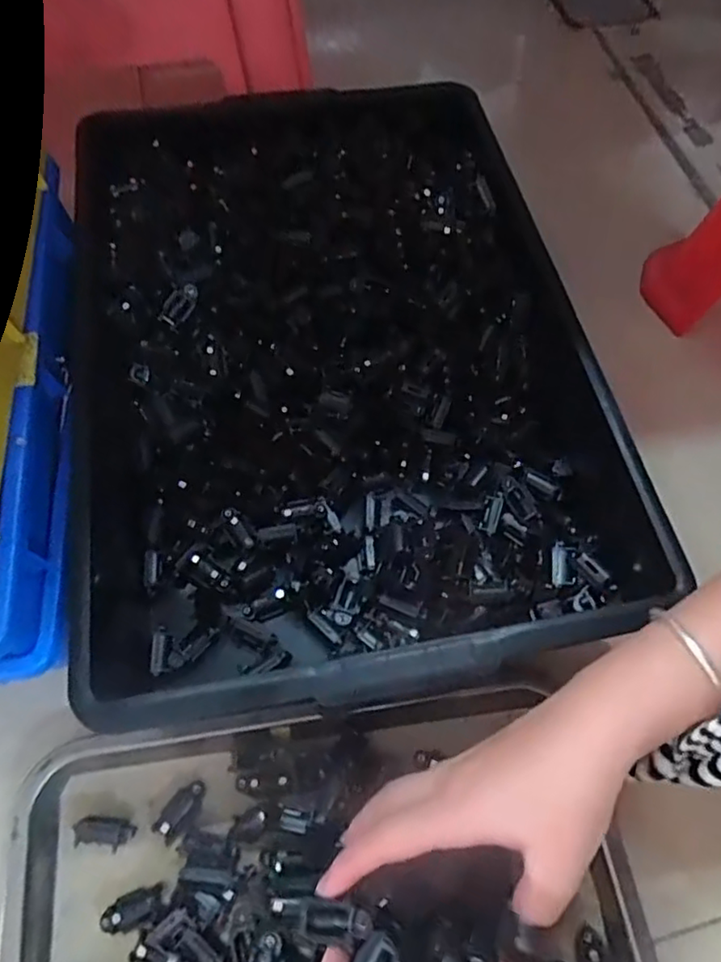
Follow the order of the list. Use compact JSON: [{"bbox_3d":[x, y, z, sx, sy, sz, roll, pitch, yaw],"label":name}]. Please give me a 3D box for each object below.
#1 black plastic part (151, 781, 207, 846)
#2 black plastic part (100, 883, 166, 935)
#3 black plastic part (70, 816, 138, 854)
[{"bbox_3d":[-0.109,0.198,0.370,0.018,0.008,0.035,33,69,13],"label":"black plastic part"},{"bbox_3d":[-0.130,0.245,0.350,0.035,0.011,0.016,-17,67,-9],"label":"black plastic part"},{"bbox_3d":[-0.152,0.211,0.368,0.034,0.017,0.016,6,65,1],"label":"black plastic part"}]

